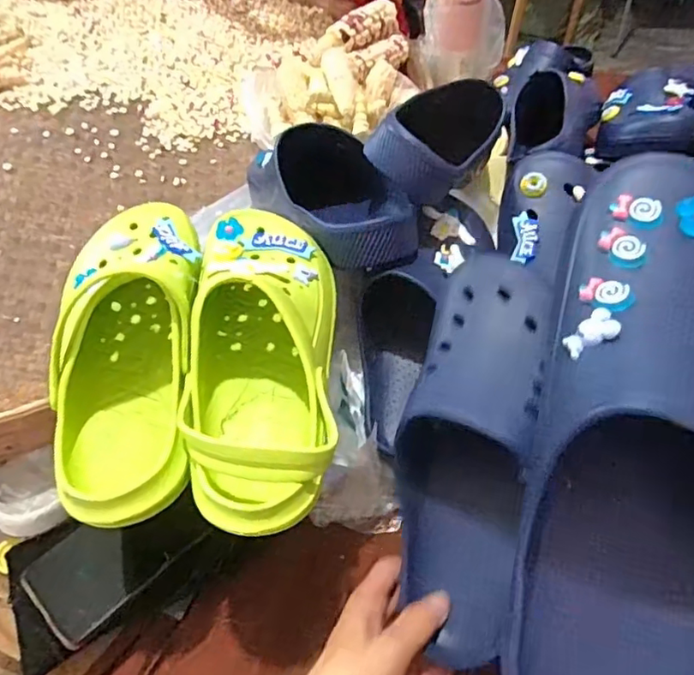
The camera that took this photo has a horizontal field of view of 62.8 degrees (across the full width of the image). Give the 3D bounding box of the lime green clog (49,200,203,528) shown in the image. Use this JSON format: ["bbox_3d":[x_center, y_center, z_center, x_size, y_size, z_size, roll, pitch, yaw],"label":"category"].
[{"bbox_3d":[-0.164,-0.004,0.437,0.104,0.093,0.282,-8,52,-6],"label":"lime green clog"}]

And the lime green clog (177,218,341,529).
[{"bbox_3d":[-0.065,0.002,0.431,0.110,0.081,0.283,-1,51,0],"label":"lime green clog"}]

